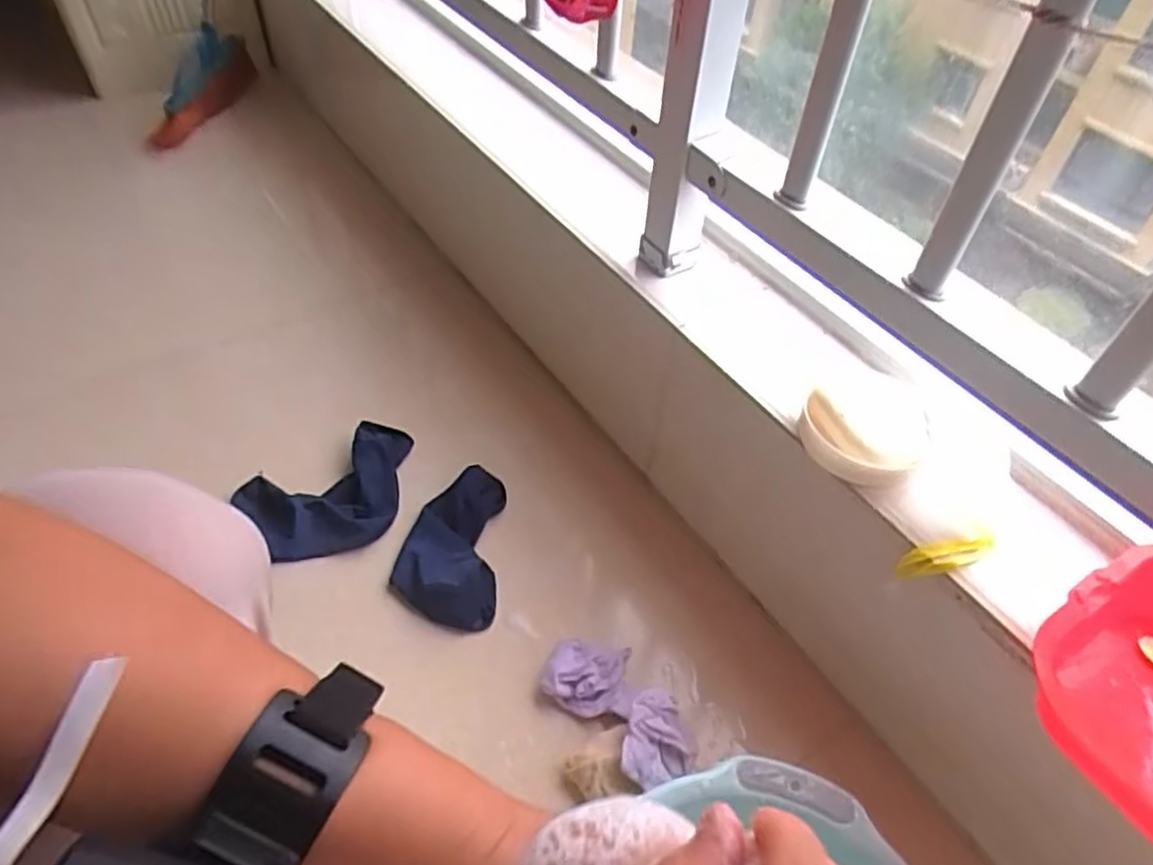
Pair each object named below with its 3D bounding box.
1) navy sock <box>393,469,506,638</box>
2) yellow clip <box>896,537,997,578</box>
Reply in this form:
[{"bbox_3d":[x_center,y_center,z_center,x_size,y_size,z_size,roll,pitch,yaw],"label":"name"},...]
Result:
[{"bbox_3d":[-0.130,0.110,0.754,0.101,0.039,0.176,3,48,-2],"label":"navy sock"},{"bbox_3d":[0.269,0.092,0.532,0.066,0.020,0.020,-14,50,2],"label":"yellow clip"}]

